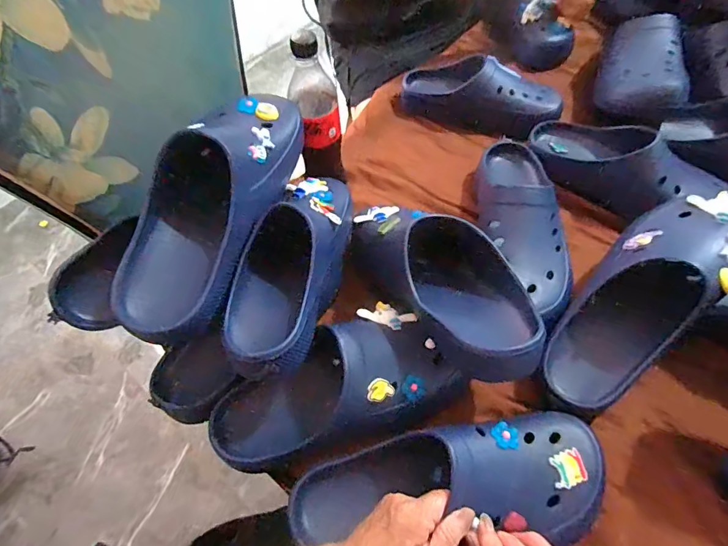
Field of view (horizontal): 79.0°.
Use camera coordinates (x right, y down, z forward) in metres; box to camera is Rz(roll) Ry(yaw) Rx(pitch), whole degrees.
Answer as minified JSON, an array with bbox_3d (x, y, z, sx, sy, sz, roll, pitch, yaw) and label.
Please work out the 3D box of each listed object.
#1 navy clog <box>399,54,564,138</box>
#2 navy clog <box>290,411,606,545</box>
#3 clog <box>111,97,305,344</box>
[{"bbox_3d":[0.180,-0.290,0.712,0.259,0.077,0.088,24,61,18],"label":"navy clog"},{"bbox_3d":[0.073,0.189,0.395,0.281,0.083,0.102,-10,57,8],"label":"navy clog"},{"bbox_3d":[-0.144,-0.085,0.431,0.083,0.104,0.300,15,59,12],"label":"clog"}]

